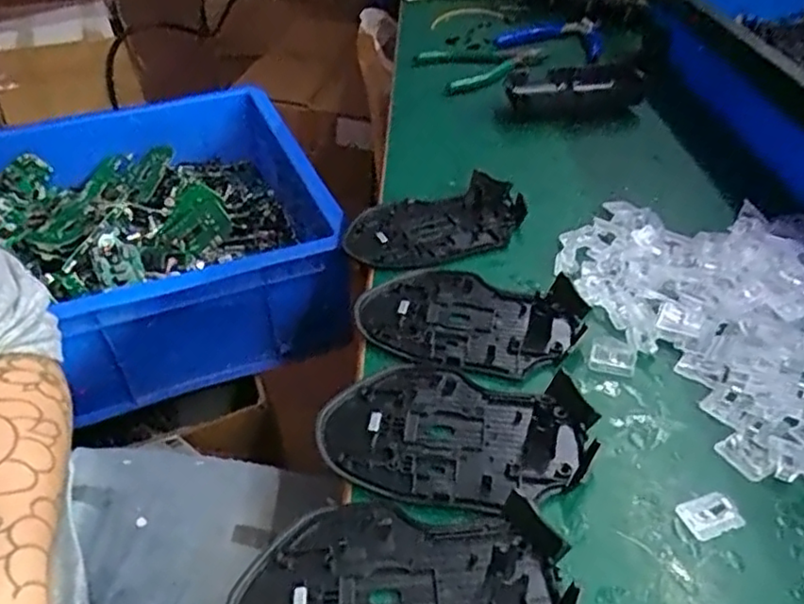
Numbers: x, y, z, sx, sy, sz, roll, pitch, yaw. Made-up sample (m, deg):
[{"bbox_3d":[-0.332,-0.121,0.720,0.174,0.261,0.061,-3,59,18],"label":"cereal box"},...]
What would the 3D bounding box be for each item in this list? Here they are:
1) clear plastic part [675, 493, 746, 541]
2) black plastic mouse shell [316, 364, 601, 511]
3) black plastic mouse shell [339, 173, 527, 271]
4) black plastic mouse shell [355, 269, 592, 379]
[{"bbox_3d":[0.118,0.081,0.251,0.020,0.007,0.016,-14,41,-16],"label":"clear plastic part"},{"bbox_3d":[0.023,0.053,0.282,0.111,0.014,0.071,12,41,14],"label":"black plastic mouse shell"},{"bbox_3d":[0.021,-0.051,0.409,0.110,0.011,0.073,-10,40,-13],"label":"black plastic mouse shell"},{"bbox_3d":[0.034,0.004,0.340,0.112,0.014,0.070,14,41,17],"label":"black plastic mouse shell"}]

